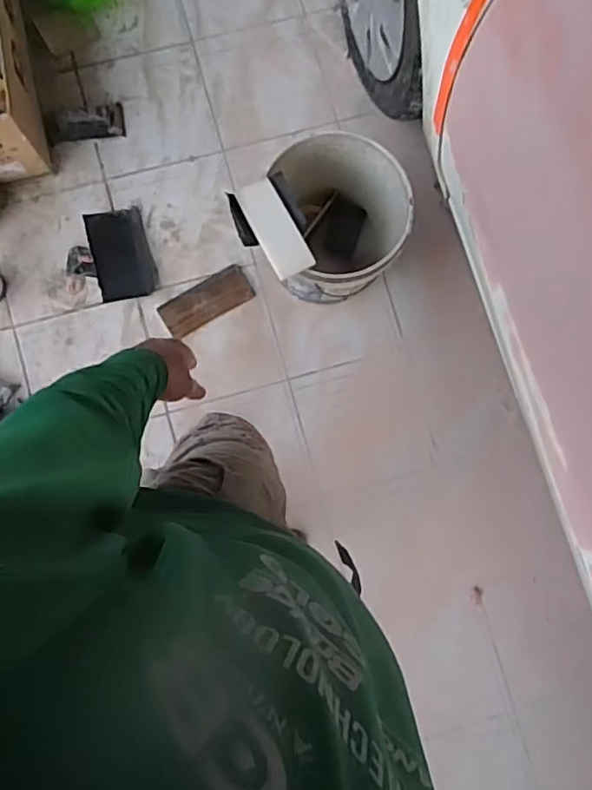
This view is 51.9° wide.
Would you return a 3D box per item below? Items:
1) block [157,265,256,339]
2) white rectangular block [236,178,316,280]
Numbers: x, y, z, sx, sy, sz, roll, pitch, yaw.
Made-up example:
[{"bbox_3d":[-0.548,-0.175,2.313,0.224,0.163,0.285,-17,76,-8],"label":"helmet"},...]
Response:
[{"bbox_3d":[-0.229,-0.241,1.555,0.238,0.013,0.104,-31,86,-5],"label":"block"},{"bbox_3d":[-0.041,-0.319,1.165,0.079,0.026,0.186,-29,86,-5],"label":"white rectangular block"}]

